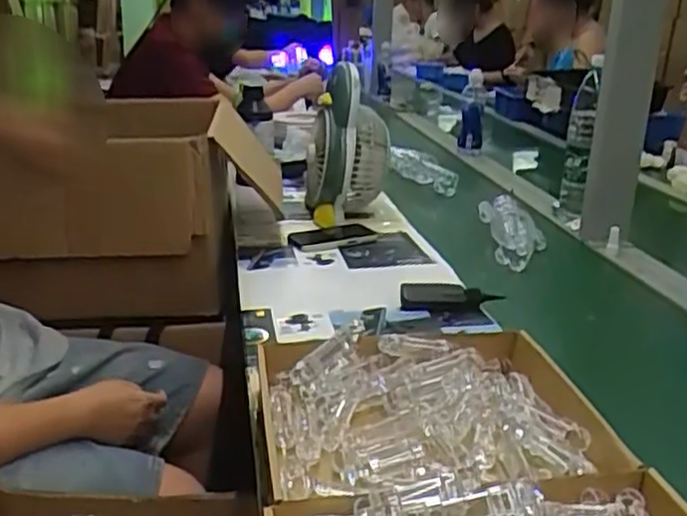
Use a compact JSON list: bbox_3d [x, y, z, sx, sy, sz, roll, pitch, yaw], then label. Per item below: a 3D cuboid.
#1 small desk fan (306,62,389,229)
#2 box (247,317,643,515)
[{"bbox_3d":[0.005,-0.215,1.418,0.152,0.277,0.241,0,20,-3],"label":"small desk fan"},{"bbox_3d":[0.084,0.159,0.700,0.324,0.068,0.300,-1,21,-7],"label":"box"}]

